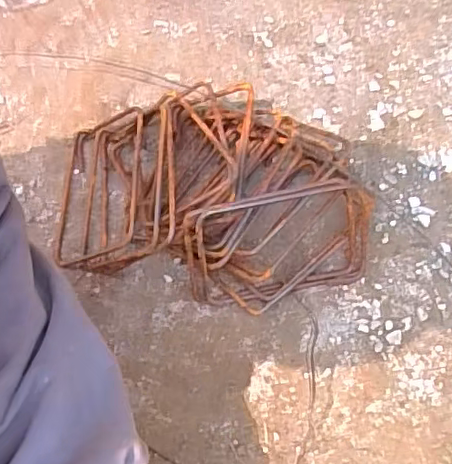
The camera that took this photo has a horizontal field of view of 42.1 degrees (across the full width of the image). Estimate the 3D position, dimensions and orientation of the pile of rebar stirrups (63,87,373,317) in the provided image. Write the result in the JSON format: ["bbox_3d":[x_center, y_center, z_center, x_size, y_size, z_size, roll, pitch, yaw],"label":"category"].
[{"bbox_3d":[-0.017,-0.042,0.534,0.261,0.077,0.232,-18,61,-9],"label":"pile of rebar stirrups"}]

